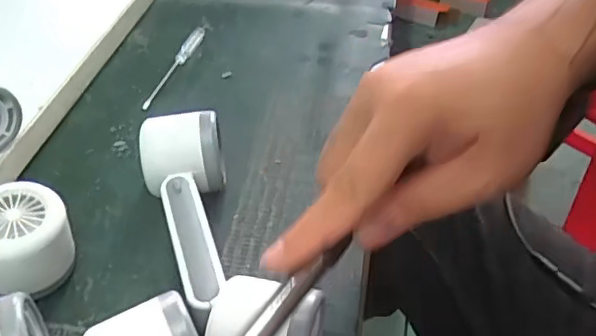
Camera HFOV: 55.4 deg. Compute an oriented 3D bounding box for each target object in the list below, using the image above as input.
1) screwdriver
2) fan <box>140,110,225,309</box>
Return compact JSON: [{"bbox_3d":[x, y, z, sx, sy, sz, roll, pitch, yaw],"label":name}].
[{"bbox_3d":[-0.115,-0.102,0.546,0.015,0.015,0.132,12,45,12],"label":"screwdriver"},{"bbox_3d":[-0.072,0.030,0.378,0.056,0.055,0.163,-8,45,-8],"label":"fan"}]

